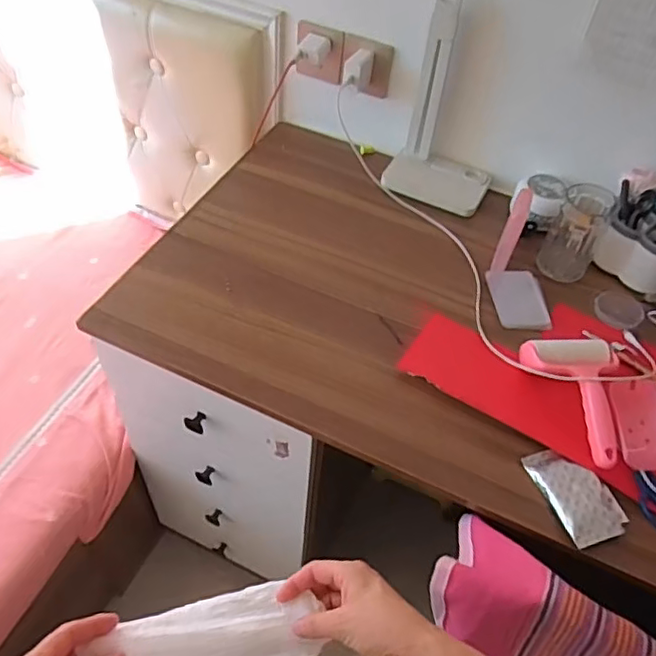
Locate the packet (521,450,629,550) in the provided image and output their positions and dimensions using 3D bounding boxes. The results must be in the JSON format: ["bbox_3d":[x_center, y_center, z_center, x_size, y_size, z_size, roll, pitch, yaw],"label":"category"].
[{"bbox_3d":[0.282,0.187,0.680,0.070,0.018,0.113,-13,53,-15],"label":"packet"}]

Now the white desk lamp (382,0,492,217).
[{"bbox_3d":[0.194,-0.330,0.939,0.171,0.301,0.107,22,52,13],"label":"white desk lamp"}]

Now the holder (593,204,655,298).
[{"bbox_3d":[0.491,-0.122,0.905,0.149,0.105,0.108,33,55,20],"label":"holder"}]

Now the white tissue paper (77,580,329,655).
[{"bbox_3d":[-0.104,0.269,0.502,0.173,0.119,0.060,-11,52,-13],"label":"white tissue paper"}]

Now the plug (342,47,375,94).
[{"bbox_3d":[0.050,-0.425,0.986,0.029,0.066,0.060,27,54,17],"label":"plug"}]

